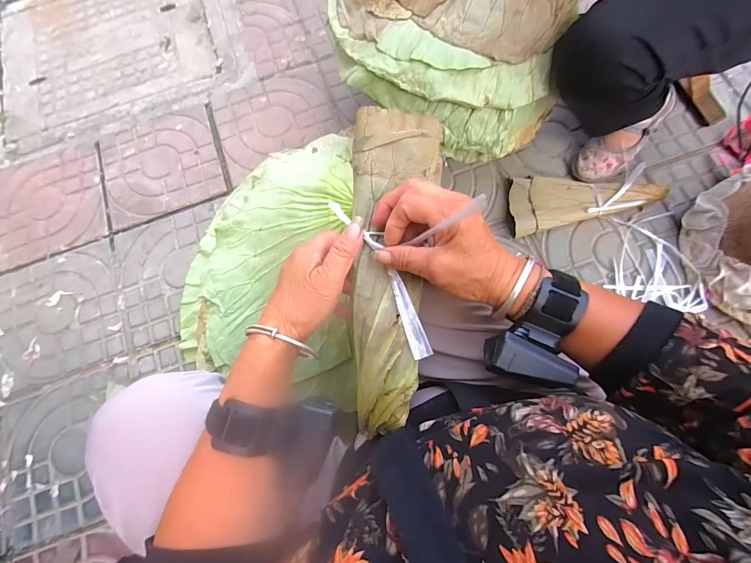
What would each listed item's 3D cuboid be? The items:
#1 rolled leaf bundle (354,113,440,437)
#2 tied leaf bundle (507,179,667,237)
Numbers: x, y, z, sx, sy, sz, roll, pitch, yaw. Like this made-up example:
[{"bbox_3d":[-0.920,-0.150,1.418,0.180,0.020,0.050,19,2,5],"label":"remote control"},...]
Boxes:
[{"bbox_3d":[0.013,-0.013,0.328,0.075,0.035,0.293,5,85,2],"label":"rolled leaf bundle"},{"bbox_3d":[0.430,-0.167,0.733,0.284,0.048,0.122,-2,76,4],"label":"tied leaf bundle"}]

